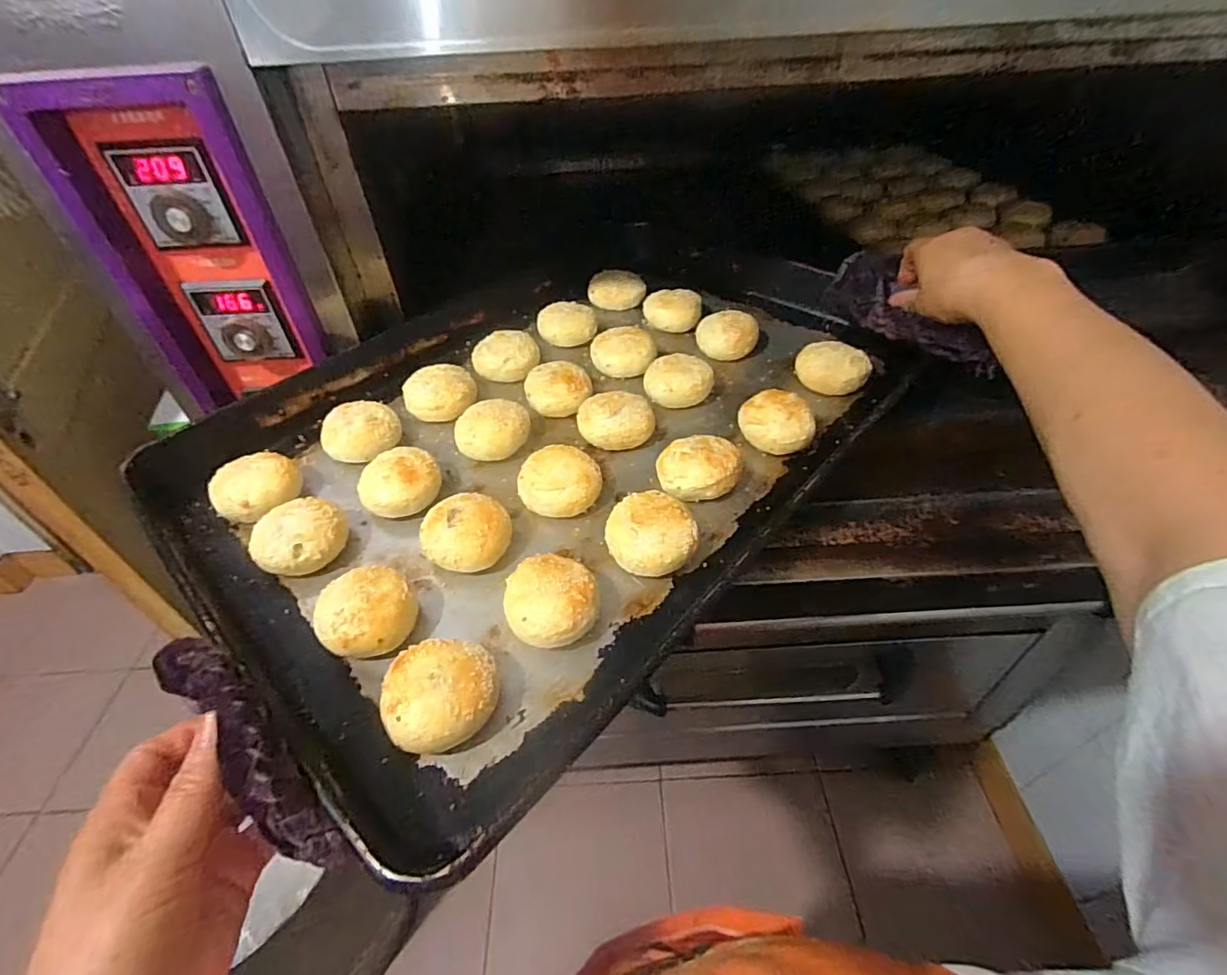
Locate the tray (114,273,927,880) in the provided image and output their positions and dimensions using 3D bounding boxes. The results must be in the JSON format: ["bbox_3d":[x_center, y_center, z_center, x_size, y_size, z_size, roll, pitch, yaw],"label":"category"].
[{"bbox_3d":[-0.026,-0.069,0.481,0.392,0.052,0.604,29,53,31],"label":"tray"}]

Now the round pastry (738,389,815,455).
[{"bbox_3d":[0.133,-0.055,0.454,0.052,0.024,0.054,-6,43,0],"label":"round pastry"}]

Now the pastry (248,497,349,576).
[{"bbox_3d":[-0.219,0.035,0.389,0.058,0.035,0.058,-3,43,3],"label":"pastry"}]

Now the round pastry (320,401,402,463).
[{"bbox_3d":[-0.208,-0.041,0.464,0.060,0.038,0.062,-3,43,3],"label":"round pastry"}]

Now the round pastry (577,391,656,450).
[{"bbox_3d":[0.002,-0.058,0.474,0.061,0.025,0.061,-3,43,3],"label":"round pastry"}]

